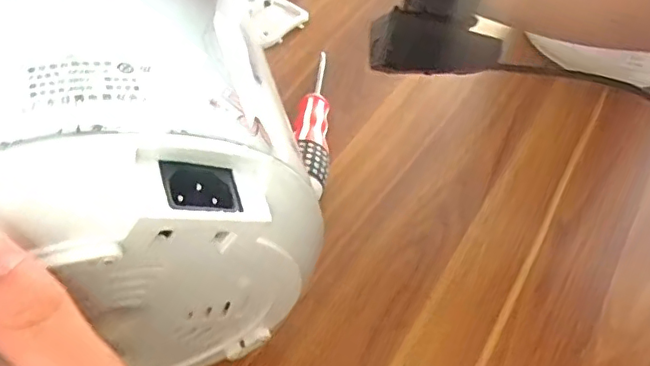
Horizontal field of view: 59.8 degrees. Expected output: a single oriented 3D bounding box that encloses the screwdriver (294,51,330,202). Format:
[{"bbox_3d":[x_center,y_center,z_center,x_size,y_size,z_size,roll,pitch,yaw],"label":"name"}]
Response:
[{"bbox_3d":[-0.010,-0.052,0.458,0.026,0.032,0.157,2,52,-2],"label":"screwdriver"}]

